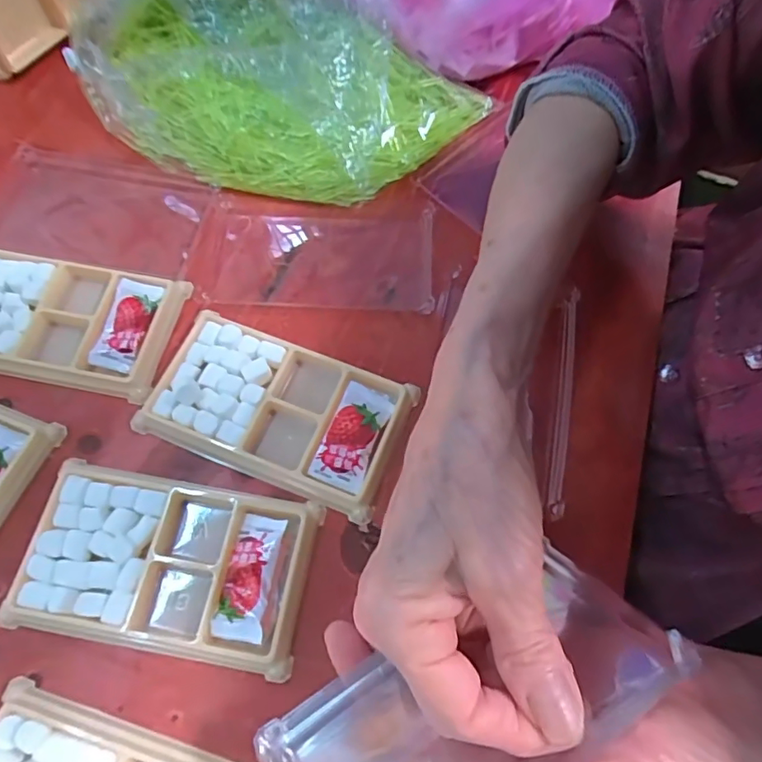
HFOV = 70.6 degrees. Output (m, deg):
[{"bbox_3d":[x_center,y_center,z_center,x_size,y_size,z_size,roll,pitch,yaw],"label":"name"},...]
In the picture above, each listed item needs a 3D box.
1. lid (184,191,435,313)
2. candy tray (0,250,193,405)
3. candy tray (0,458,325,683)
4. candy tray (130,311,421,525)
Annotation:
[{"bbox_3d":[-0.042,-0.081,0.340,0.148,0.009,0.083,3,66,0],"label":"lid"},{"bbox_3d":[-0.187,-0.037,0.309,0.129,0.012,0.073,9,66,3],"label":"candy tray"},{"bbox_3d":[-0.101,0.085,0.257,0.131,0.014,0.078,9,66,3],"label":"candy tray"},{"bbox_3d":[-0.057,0.012,0.292,0.137,0.011,0.079,21,67,8],"label":"candy tray"}]

